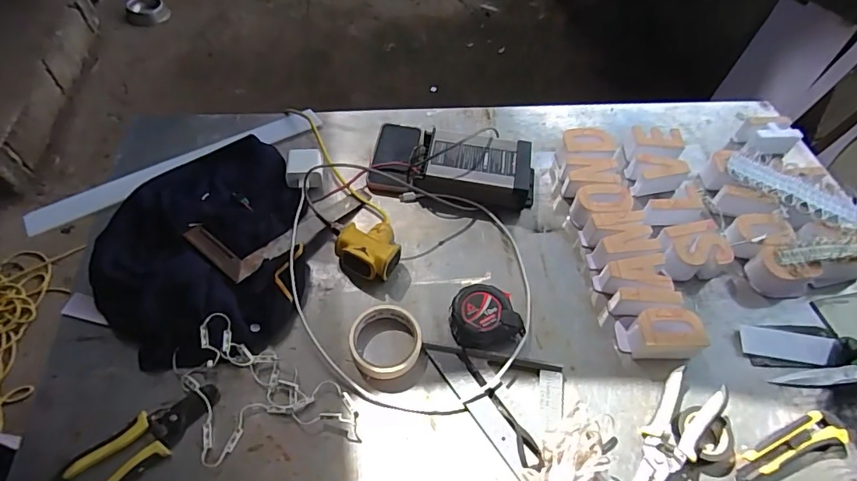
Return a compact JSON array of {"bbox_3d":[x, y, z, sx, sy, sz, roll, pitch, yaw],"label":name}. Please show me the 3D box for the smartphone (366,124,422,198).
[{"bbox_3d":[-0.057,-0.140,0.793,0.070,0.016,0.154,9,55,1],"label":"smartphone"}]

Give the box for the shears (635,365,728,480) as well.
[{"bbox_3d":[0.284,0.228,0.553,0.065,0.030,0.173,34,59,18],"label":"shears"}]

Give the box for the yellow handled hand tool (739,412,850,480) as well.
[{"bbox_3d":[0.422,0.240,0.564,0.148,0.022,0.039,-12,57,-14],"label":"yellow handled hand tool"}]

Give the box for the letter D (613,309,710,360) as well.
[{"bbox_3d":[0.304,0.121,0.624,0.096,0.046,0.058,6,55,-1],"label":"letter D"}]

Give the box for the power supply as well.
[{"bbox_3d":[0.078,-0.117,0.768,0.192,0.057,0.116,9,55,1],"label":"power supply"}]

